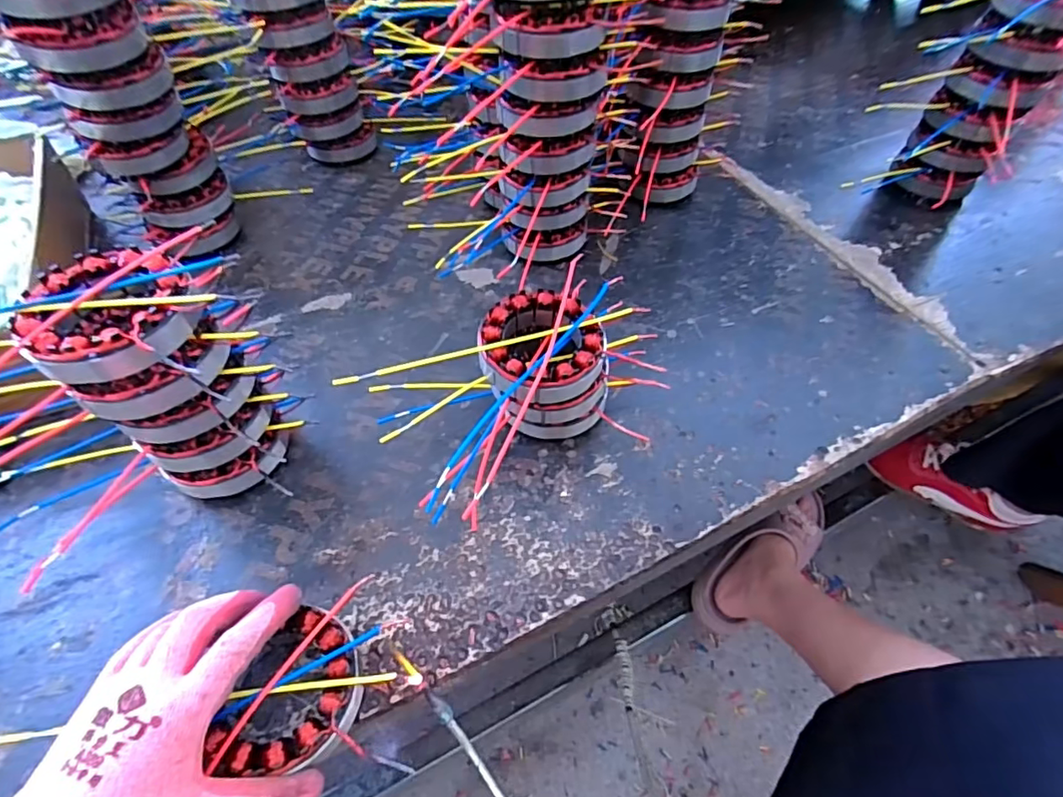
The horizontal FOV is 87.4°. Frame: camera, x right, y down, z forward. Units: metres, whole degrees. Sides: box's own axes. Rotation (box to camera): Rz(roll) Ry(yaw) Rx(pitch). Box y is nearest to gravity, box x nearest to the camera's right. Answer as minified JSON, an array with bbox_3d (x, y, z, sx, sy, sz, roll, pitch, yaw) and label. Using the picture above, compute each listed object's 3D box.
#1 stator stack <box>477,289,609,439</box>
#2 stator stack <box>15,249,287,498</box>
[{"bbox_3d":[0.005,-0.014,0.418,0.095,0.096,0.087,-28,58,-20],"label":"stator stack"},{"bbox_3d":[-0.231,-0.008,0.360,0.087,0.185,0.088,35,60,23],"label":"stator stack"}]

